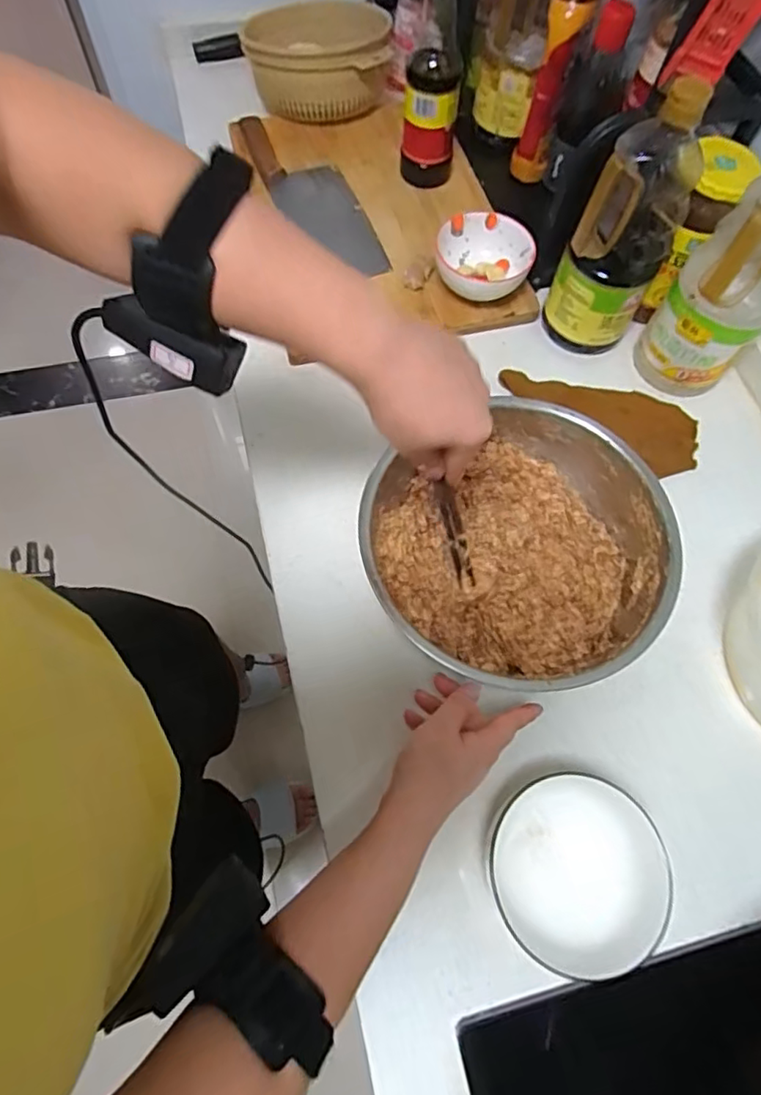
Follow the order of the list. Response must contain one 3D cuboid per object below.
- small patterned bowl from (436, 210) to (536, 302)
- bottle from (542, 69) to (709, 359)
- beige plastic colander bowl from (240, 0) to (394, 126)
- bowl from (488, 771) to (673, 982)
[{"bbox_3d":[0.120,-0.334,0.686,0.105,0.066,0.102,1,66,-2],"label":"small patterned bowl"},{"bbox_3d":[0.250,-0.320,0.589,0.093,0.252,0.091,27,68,9],"label":"bottle"},{"bbox_3d":[-0.088,-0.685,0.809,0.188,0.088,0.168,-13,68,-8],"label":"beige plastic colander bowl"},{"bbox_3d":[0.149,0.244,0.446,0.124,0.070,0.121,1,66,-2],"label":"bowl"}]

